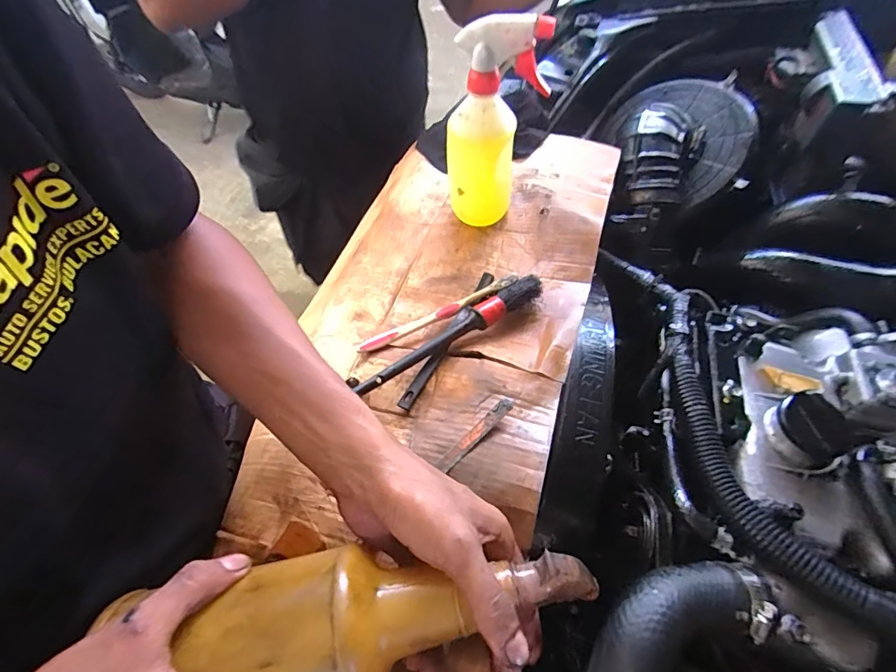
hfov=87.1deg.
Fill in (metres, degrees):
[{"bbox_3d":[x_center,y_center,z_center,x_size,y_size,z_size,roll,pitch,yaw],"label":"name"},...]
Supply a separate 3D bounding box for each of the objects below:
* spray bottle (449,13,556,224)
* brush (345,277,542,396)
[{"bbox_3d":[0.042,-0.204,0.487,0.088,0.214,0.061,31,62,20],"label":"spray bottle"},{"bbox_3d":[0.001,-0.004,0.453,0.209,0.025,0.031,-29,60,-17],"label":"brush"}]

